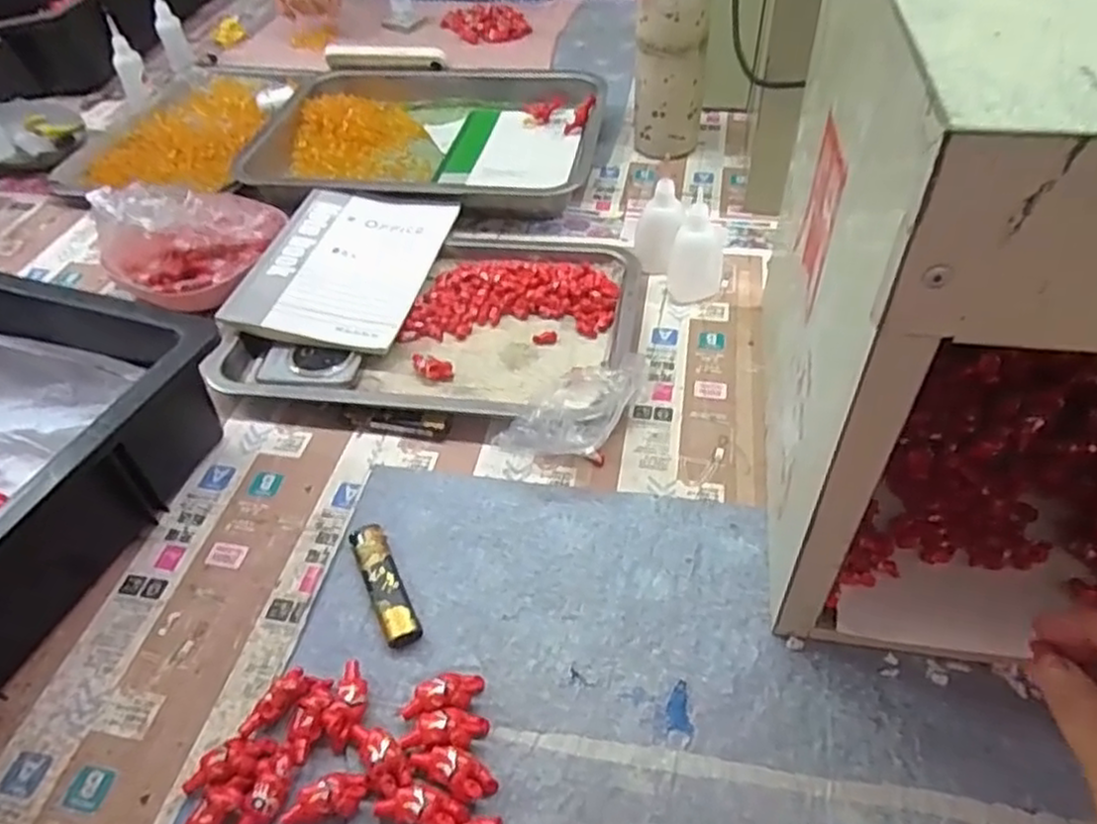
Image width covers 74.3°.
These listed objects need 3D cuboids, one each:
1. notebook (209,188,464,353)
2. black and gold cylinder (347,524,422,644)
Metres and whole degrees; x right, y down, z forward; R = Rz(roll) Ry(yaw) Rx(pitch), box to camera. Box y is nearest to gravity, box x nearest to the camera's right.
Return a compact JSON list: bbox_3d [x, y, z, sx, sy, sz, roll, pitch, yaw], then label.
[{"bbox_3d":[-0.168,-0.130,0.614,0.138,0.011,0.192,11,50,4],"label":"notebook"},{"bbox_3d":[-0.096,0.099,0.421,0.020,0.014,0.078,-21,49,-15],"label":"black and gold cylinder"}]

